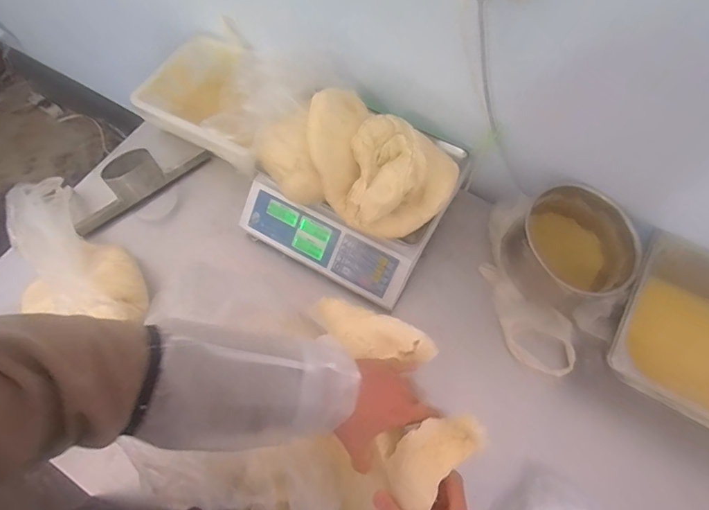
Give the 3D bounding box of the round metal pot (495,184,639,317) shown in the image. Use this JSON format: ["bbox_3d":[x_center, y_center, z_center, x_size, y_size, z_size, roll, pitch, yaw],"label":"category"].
[{"bbox_3d":[0.367,-0.003,0.734,0.180,0.116,0.185,0,64,1],"label":"round metal pot"}]

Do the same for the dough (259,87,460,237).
[{"bbox_3d":[0.002,-0.170,0.715,0.324,0.109,0.203,31,68,15],"label":"dough"}]

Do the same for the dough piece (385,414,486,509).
[{"bbox_3d":[0.089,0.230,0.492,0.067,0.032,0.119,40,71,18],"label":"dough piece"}]

